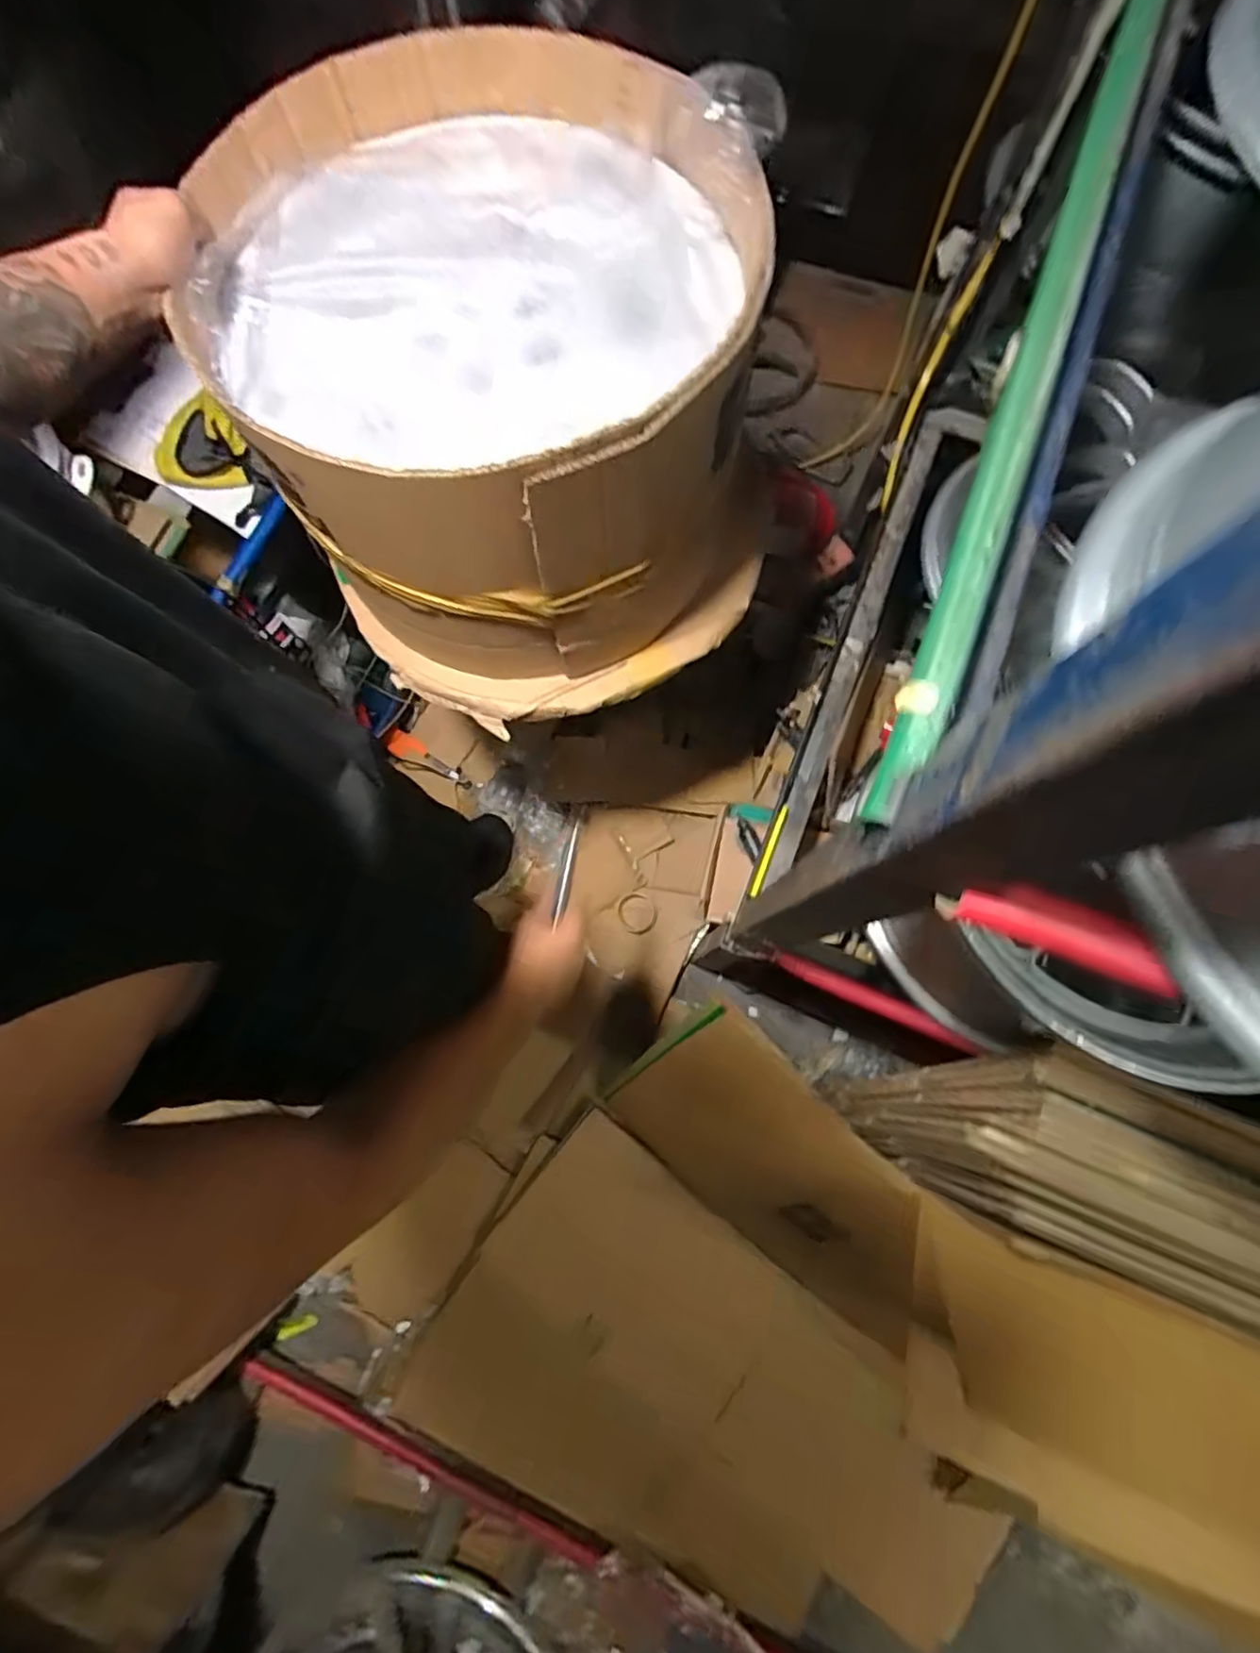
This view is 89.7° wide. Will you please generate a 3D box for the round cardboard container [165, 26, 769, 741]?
[{"bbox_3d":[-0.135,-0.445,0.670,0.462,0.332,0.556,-26,77,-5],"label":"round cardboard container"}]

